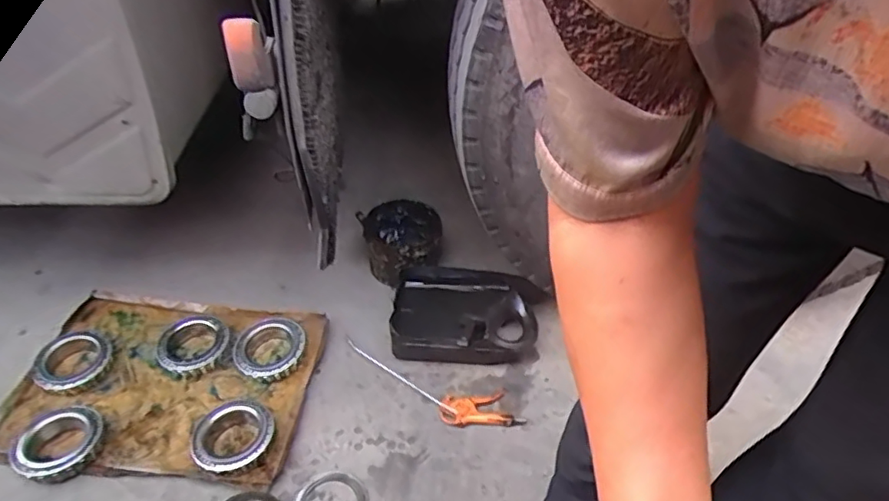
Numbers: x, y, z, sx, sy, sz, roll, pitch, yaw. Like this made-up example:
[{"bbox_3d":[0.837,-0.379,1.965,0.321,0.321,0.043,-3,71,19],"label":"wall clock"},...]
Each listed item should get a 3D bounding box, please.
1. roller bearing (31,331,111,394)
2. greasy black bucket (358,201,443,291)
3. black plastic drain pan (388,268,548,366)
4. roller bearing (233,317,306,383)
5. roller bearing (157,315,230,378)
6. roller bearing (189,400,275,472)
[{"bbox_3d":[-0.738,0.220,1.166,0.135,0.038,0.138,-20,46,-22],"label":"roller bearing"},{"bbox_3d":[-0.103,-0.017,1.358,0.179,0.132,0.185,-11,44,-13],"label":"greasy black bucket"},{"bbox_3d":[0.044,0.131,1.232,0.317,0.101,0.252,6,42,5],"label":"black plastic drain pan"},{"bbox_3d":[-0.354,0.198,1.199,0.132,0.030,0.142,1,42,-1],"label":"roller bearing"},{"bbox_3d":[-0.507,0.188,1.195,0.129,0.047,0.140,1,42,-1],"label":"roller bearing"},{"bbox_3d":[-0.374,0.334,1.043,0.136,0.046,0.137,1,42,-1],"label":"roller bearing"}]

